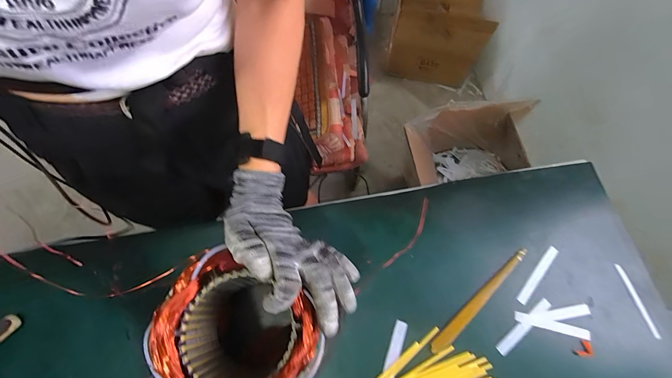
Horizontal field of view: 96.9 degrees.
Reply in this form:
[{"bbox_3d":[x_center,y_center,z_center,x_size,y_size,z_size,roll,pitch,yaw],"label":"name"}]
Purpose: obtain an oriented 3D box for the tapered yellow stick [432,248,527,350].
[{"bbox_3d":[0.220,0.166,0.449,0.209,0.010,0.021,-37,76,-17],"label":"tapered yellow stick"}]

